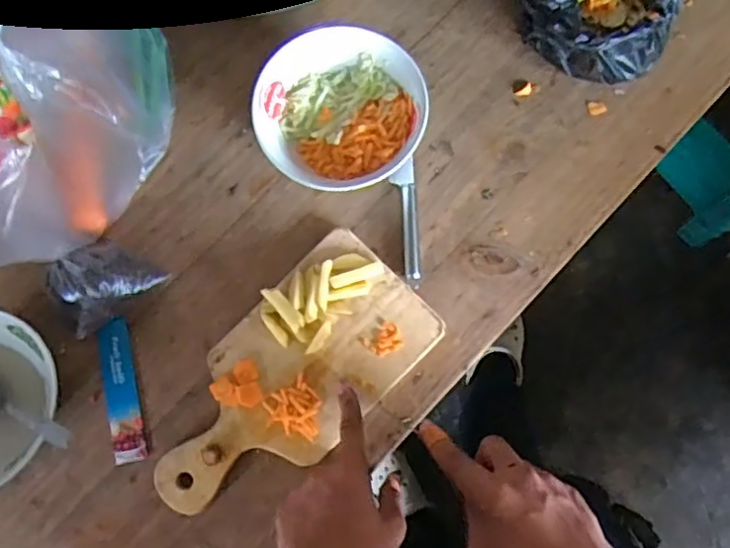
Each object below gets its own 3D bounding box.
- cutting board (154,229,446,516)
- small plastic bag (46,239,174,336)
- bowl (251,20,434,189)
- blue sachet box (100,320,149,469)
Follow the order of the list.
[{"bbox_3d":[-0.071,0.098,0.579,0.278,0.017,0.137,-45,81,-7],"label":"cutting board"},{"bbox_3d":[-0.247,0.006,0.593,0.097,0.054,0.066,-39,81,-6],"label":"small plastic bag"},{"bbox_3d":[-0.025,-0.152,0.615,0.151,0.062,0.158,0,79,1],"label":"bowl"},{"bbox_3d":[-0.227,0.109,0.600,0.030,0.008,0.131,-13,79,-1],"label":"blue sachet box"}]

